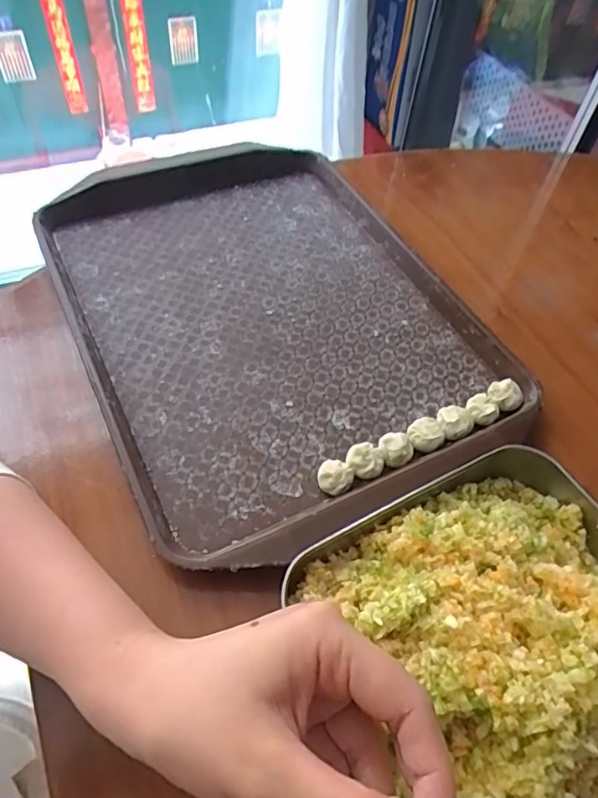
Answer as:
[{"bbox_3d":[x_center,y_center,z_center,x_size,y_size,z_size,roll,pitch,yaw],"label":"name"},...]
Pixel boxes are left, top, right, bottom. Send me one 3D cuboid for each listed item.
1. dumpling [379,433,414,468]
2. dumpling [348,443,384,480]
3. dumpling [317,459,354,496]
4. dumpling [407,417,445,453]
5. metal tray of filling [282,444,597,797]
[{"bbox_3d":[0.067,0.036,0.374,0.023,0.018,0.024,3,53,-4],"label":"dumpling"},{"bbox_3d":[0.044,0.044,0.367,0.024,0.017,0.022,3,53,-4],"label":"dumpling"},{"bbox_3d":[0.024,0.053,0.358,0.023,0.017,0.023,3,53,-4],"label":"dumpling"},{"bbox_3d":[0.089,0.026,0.384,0.024,0.018,0.025,11,53,3],"label":"dumpling"},{"bbox_3d":[0.139,0.149,0.264,0.190,0.071,0.260,-23,59,-21],"label":"metal tray of filling"}]

